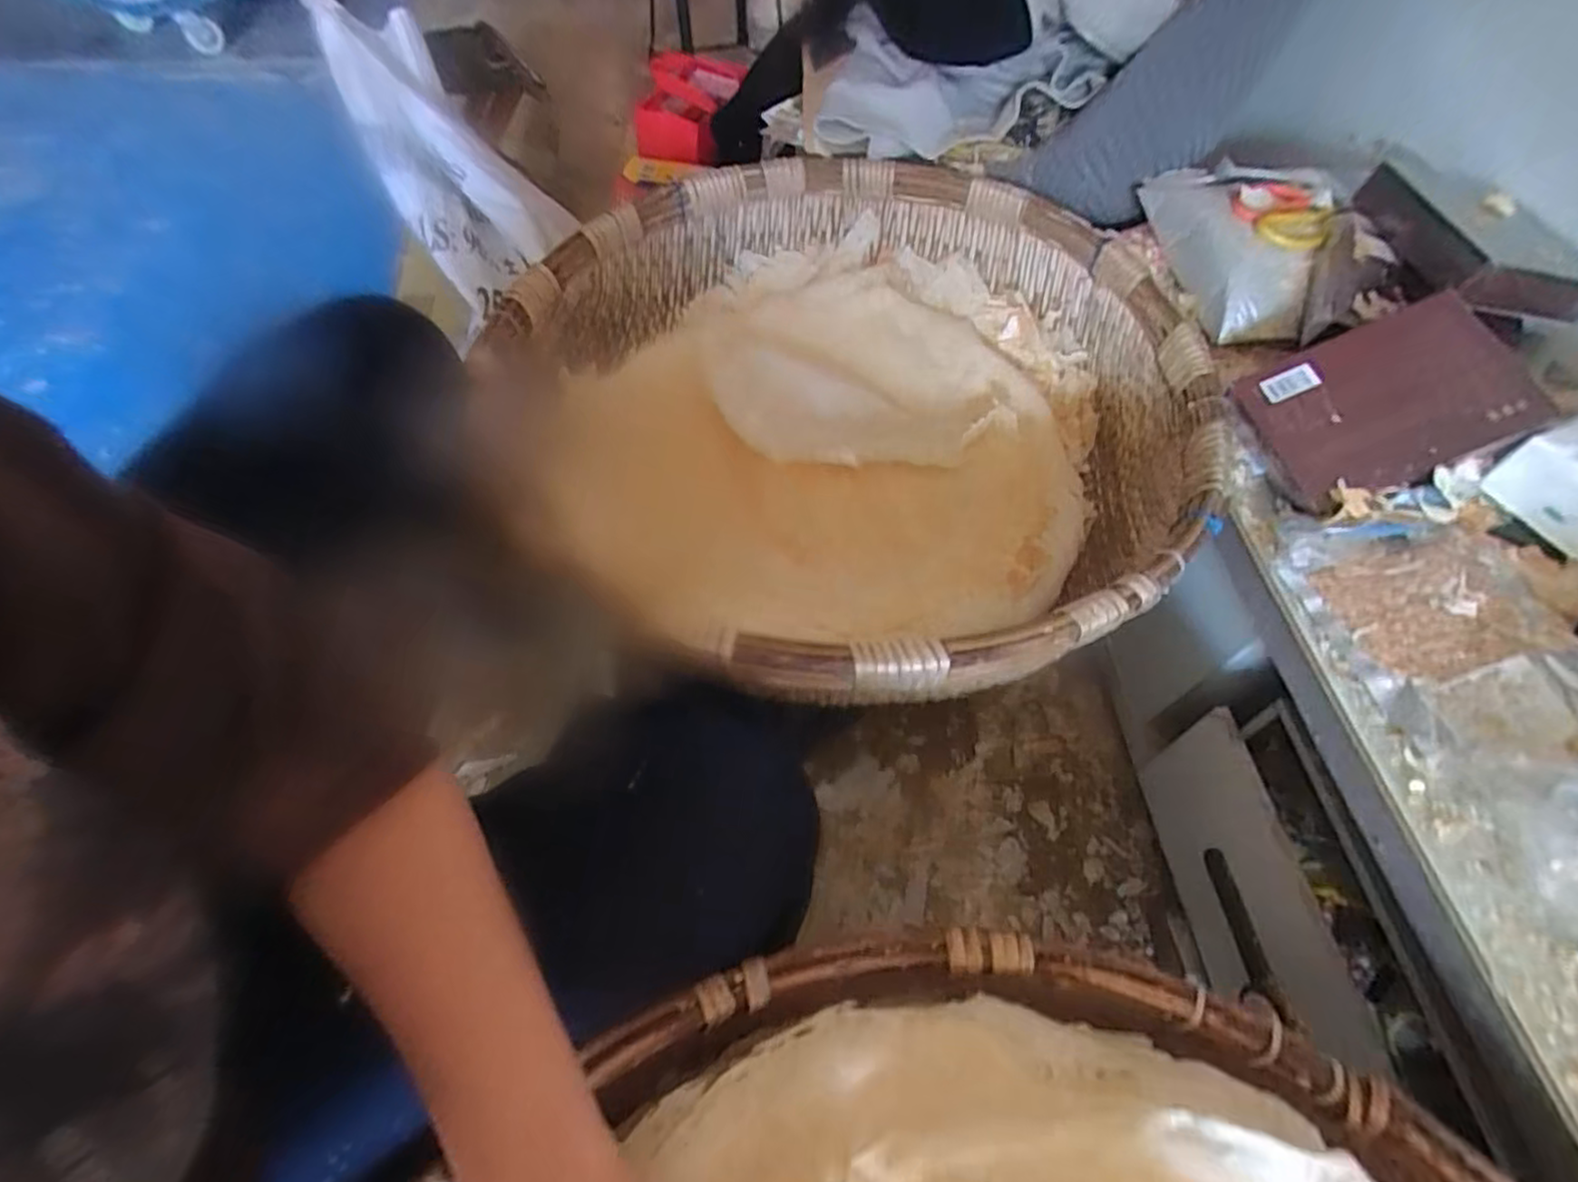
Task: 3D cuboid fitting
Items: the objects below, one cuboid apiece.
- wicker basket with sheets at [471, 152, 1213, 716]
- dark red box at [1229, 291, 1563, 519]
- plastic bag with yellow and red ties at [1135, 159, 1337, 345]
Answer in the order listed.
[{"bbox_3d":[0.060,-0.202,0.715,0.685,0.170,0.635,1,55,-2],"label":"wicker basket with sheets"},{"bbox_3d":[0.487,-0.155,0.573,0.175,0.034,0.140,-23,69,17],"label":"dark red box"},{"bbox_3d":[0.487,-0.381,0.742,0.136,0.078,0.287,-3,55,-5],"label":"plastic bag with yellow and red ties"}]

